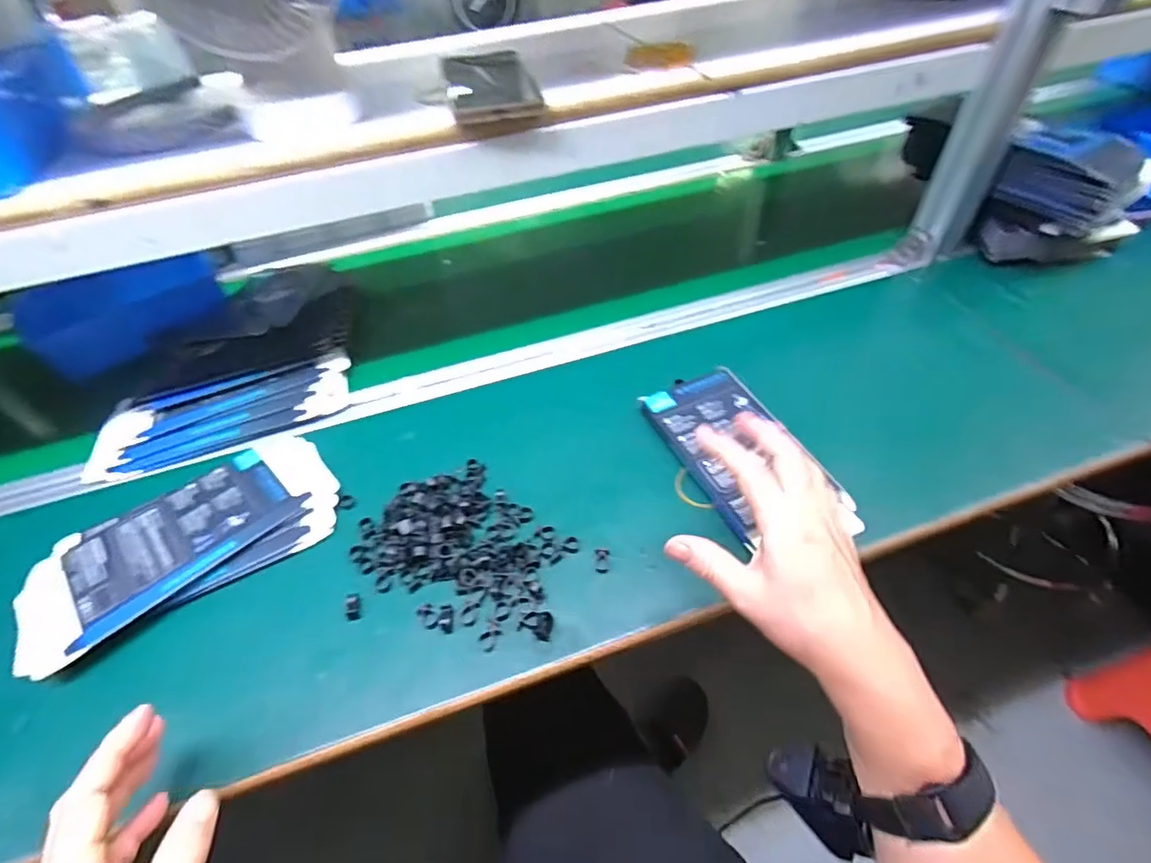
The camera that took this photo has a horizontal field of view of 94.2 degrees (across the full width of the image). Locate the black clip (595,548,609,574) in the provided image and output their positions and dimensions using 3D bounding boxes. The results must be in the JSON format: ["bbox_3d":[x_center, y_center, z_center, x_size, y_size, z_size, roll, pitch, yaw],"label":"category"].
[{"bbox_3d":[0.021,0.099,0.411,0.011,0.006,0.019,1,50,4],"label":"black clip"}]

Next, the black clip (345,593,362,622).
[{"bbox_3d":[-0.166,0.130,0.398,0.010,0.010,0.018,-11,50,-5],"label":"black clip"}]

